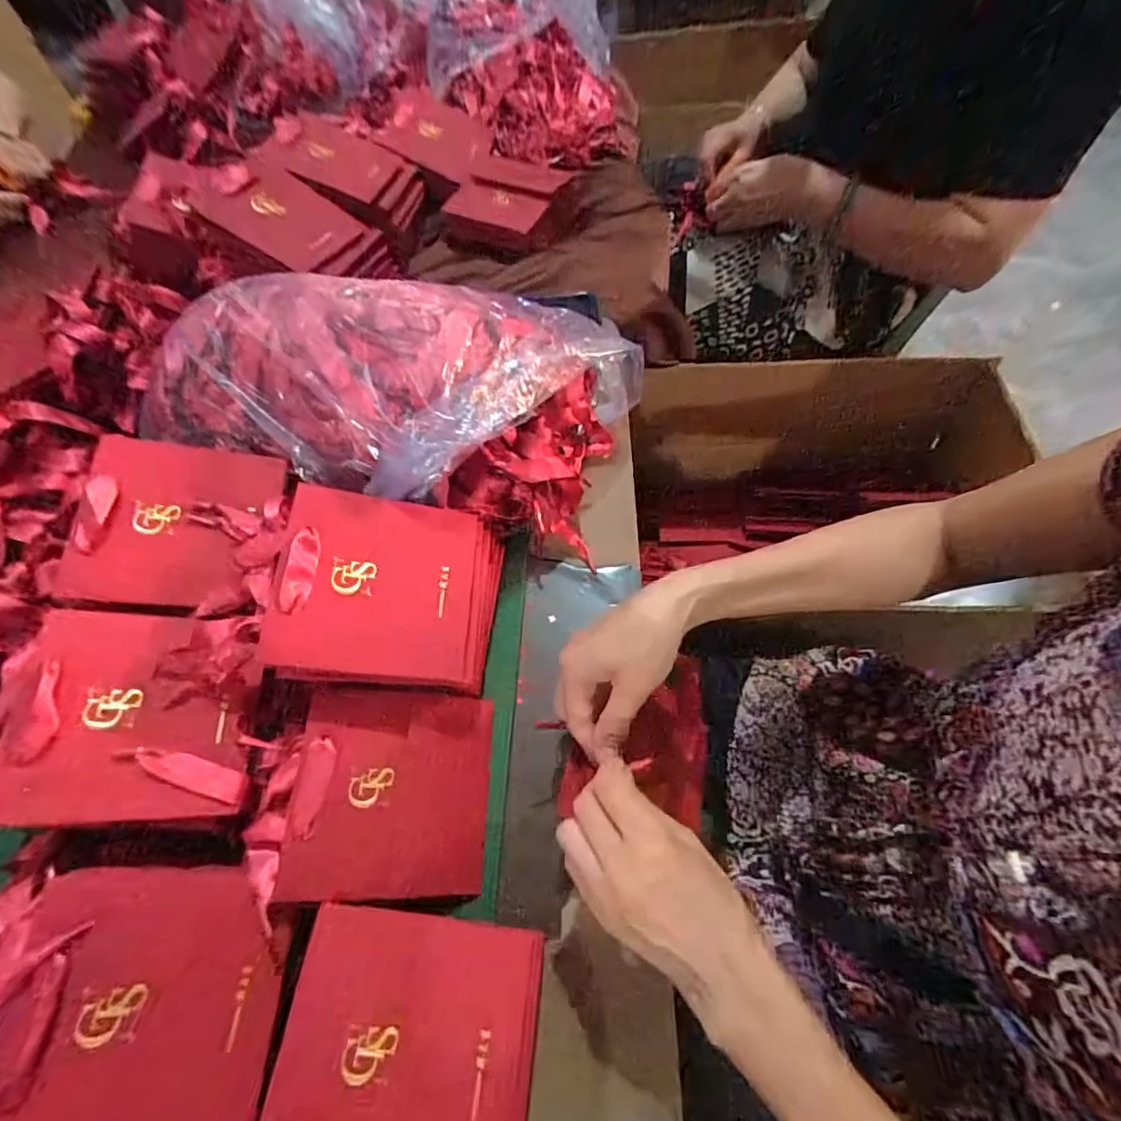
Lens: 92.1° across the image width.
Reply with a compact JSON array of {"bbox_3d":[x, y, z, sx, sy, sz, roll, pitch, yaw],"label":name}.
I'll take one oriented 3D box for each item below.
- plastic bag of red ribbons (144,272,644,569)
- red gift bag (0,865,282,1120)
[{"bbox_3d":[-0.154,-0.146,0.516,0.424,0.148,0.203,8,62,8],"label":"plastic bag of red ribbons"},{"bbox_3d":[-0.255,0.267,0.326,0.156,0.036,0.148,14,57,-28],"label":"red gift bag"}]

